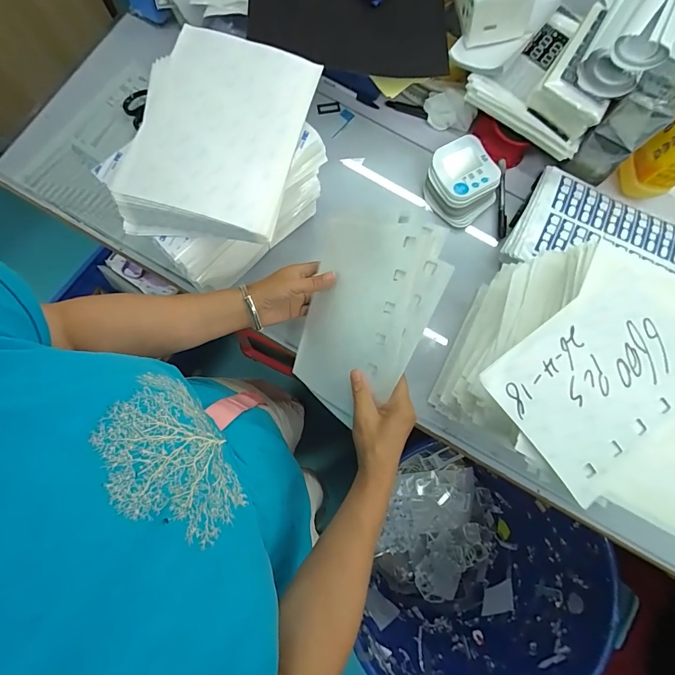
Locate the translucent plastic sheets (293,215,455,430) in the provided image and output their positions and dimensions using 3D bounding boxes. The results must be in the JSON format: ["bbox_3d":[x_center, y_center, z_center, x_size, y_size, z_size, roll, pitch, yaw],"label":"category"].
[{"bbox_3d":[0.026,-0.026,0.464,0.013,0.192,0.242,5,106,-42],"label":"translucent plastic sheets"}]

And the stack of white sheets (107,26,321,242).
[{"bbox_3d":[-0.139,-0.233,0.435,0.188,0.030,0.240,10,80,1],"label":"stack of white sheets"}]

